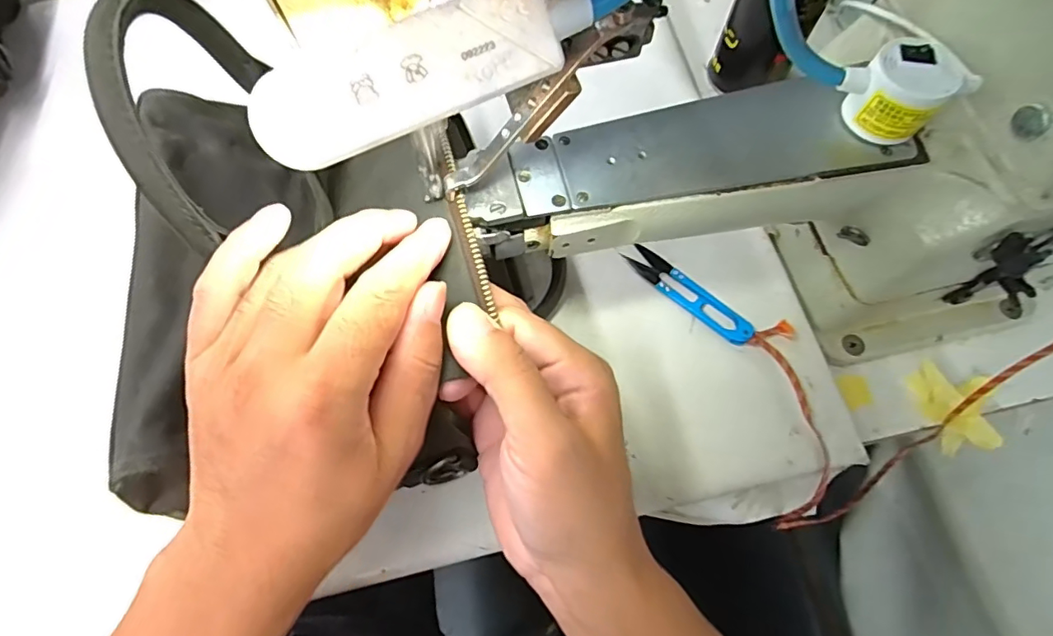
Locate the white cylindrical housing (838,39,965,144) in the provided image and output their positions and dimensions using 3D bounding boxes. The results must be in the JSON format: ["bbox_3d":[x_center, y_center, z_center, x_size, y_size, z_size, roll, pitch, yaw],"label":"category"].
[{"bbox_3d":[0.169,-0.105,0.244,0.040,0.034,0.035,41,73,17],"label":"white cylindrical housing"}]

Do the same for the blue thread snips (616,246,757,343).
[{"bbox_3d":[0.112,-0.018,0.364,0.099,0.008,0.021,41,73,17],"label":"blue thread snips"}]

